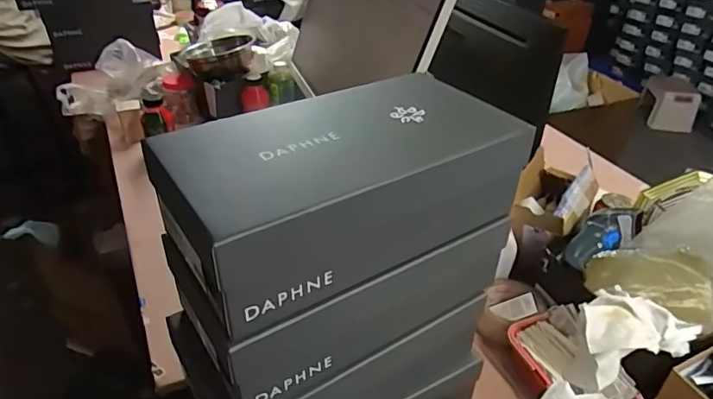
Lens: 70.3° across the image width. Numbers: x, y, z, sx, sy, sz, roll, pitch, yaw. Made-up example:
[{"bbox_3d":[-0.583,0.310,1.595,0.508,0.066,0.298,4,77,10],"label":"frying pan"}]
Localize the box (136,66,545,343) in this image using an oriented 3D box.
[{"bbox_3d":[-0.011,-0.015,0.450,0.288,0.098,0.153,-21,41,-27],"label":"box"}]

